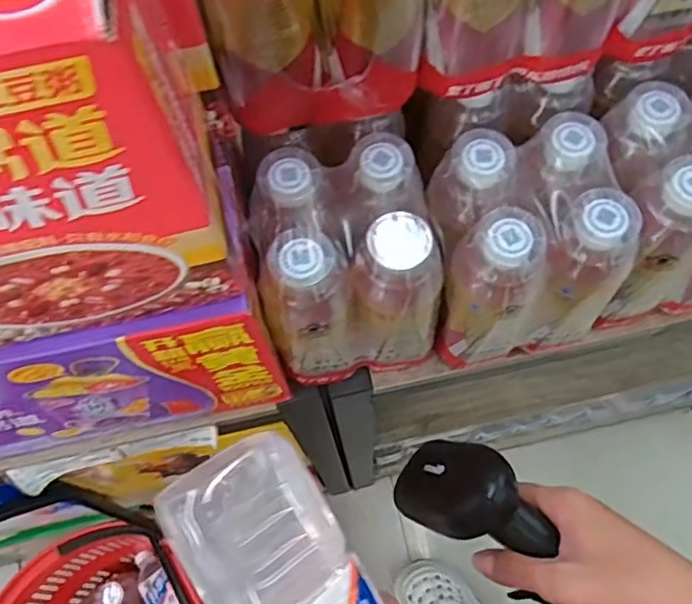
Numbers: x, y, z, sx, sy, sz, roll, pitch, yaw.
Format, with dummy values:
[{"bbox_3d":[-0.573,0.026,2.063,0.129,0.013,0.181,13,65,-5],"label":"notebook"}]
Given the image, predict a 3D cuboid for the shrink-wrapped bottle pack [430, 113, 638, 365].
[{"bbox_3d":[0.132,-0.041,0.486,0.133,0.157,0.117,-14,68,-3],"label":"shrink-wrapped bottle pack"}]

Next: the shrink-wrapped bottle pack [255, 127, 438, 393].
[{"bbox_3d":[0.002,-0.025,0.488,0.128,0.164,0.122,-12,68,-2],"label":"shrink-wrapped bottle pack"}]

